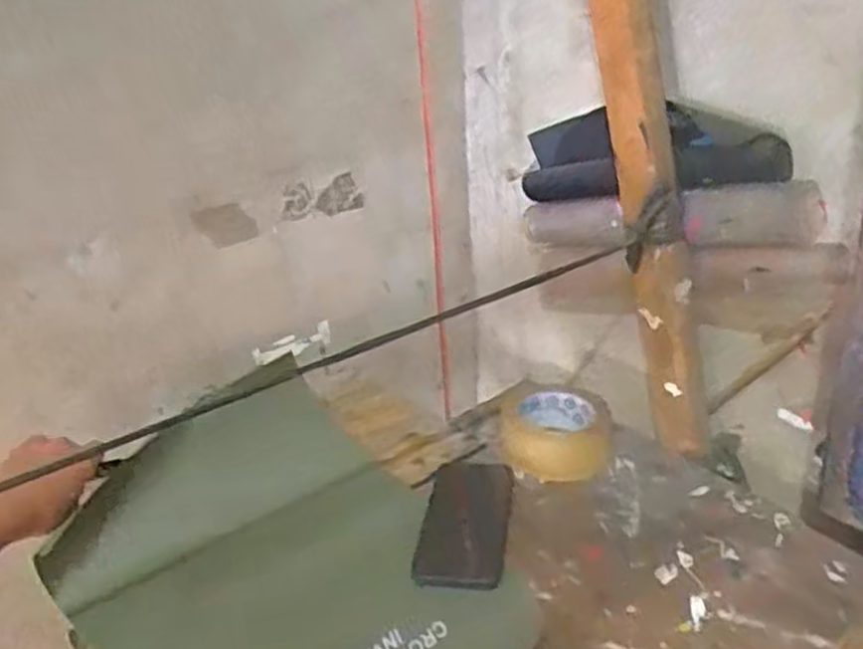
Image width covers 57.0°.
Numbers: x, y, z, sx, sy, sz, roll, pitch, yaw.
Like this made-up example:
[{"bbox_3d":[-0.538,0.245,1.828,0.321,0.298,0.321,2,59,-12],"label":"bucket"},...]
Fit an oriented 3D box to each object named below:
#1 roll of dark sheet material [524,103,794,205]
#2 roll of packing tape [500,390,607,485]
[{"bbox_3d":[0.209,-0.170,0.802,0.041,0.090,0.317,-24,20,-33],"label":"roll of dark sheet material"},{"bbox_3d":[0.126,0.109,0.834,0.104,0.051,0.108,-4,27,2],"label":"roll of packing tape"}]

